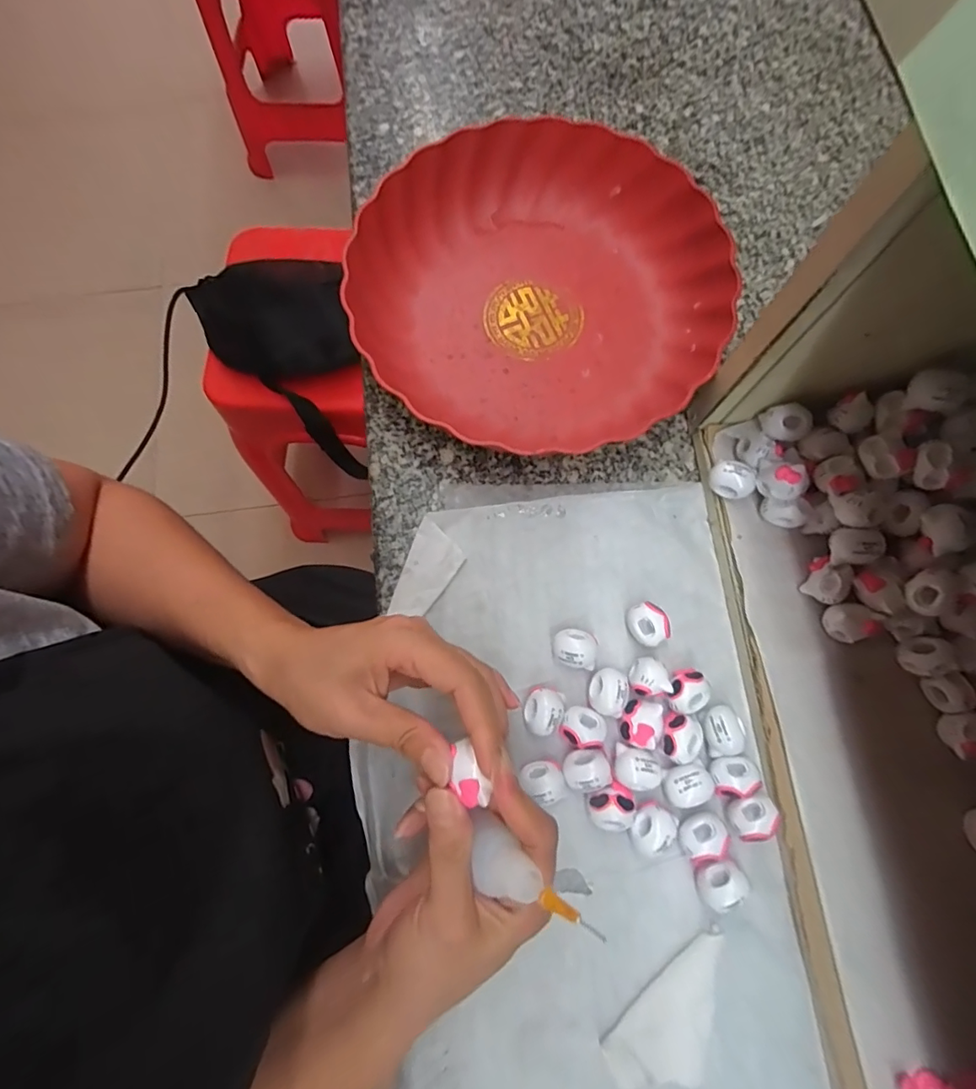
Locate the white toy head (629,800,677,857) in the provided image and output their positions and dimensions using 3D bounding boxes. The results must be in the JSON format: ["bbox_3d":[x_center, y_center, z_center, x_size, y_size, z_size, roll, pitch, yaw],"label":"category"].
[{"bbox_3d":[0.089,0.153,0.268,0.022,0.018,0.025,19,77,5],"label":"white toy head"}]

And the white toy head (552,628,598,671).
[{"bbox_3d":[0.050,0.060,0.290,0.024,0.019,0.022,7,76,2],"label":"white toy head"}]

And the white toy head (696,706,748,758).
[{"bbox_3d":[0.131,0.104,0.279,0.021,0.018,0.024,-14,76,-3],"label":"white toy head"}]

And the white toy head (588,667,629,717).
[{"bbox_3d":[0.068,0.084,0.283,0.020,0.019,0.025,15,76,4],"label":"white toy head"}]

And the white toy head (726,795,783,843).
[{"bbox_3d":[0.141,0.146,0.268,0.023,0.021,0.019,-15,76,-3],"label":"white toy head"}]

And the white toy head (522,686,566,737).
[{"bbox_3d":[0.032,0.095,0.283,0.021,0.018,0.026,24,77,6],"label":"white toy head"}]

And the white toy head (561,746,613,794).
[{"bbox_3d":[0.054,0.124,0.274,0.025,0.017,0.021,-24,77,-6],"label":"white toy head"}]

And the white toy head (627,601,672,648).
[{"bbox_3d":[0.094,0.048,0.294,0.022,0.017,0.024,0,76,0],"label":"white toy head"}]

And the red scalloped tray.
[{"bbox_3d":[0.037,-0.173,0.337,0.232,0.049,0.224,23,77,6],"label":"red scalloped tray"}]

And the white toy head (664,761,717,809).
[{"bbox_3d":[0.109,0.131,0.269,0.025,0.015,0.021,-27,77,-6],"label":"white toy head"}]

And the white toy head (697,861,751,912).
[{"bbox_3d":[0.121,0.176,0.259,0.024,0.019,0.017,-36,79,-8],"label":"white toy head"}]

